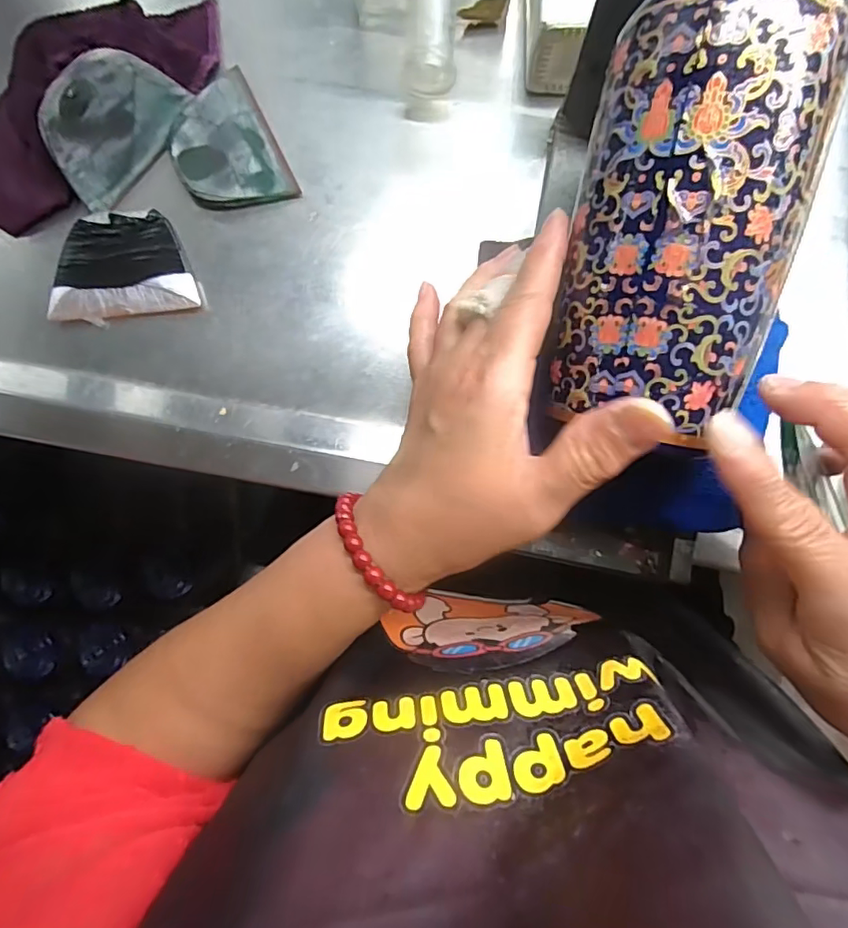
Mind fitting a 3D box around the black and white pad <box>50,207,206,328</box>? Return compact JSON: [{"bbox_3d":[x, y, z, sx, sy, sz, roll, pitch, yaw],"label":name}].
[{"bbox_3d":[-0.177,-0.115,0.317,0.082,0.009,0.061,-11,89,1],"label":"black and white pad"}]

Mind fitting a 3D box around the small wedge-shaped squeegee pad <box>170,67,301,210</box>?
[{"bbox_3d":[-0.118,-0.186,0.323,0.058,0.010,0.083,-25,86,1],"label":"small wedge-shaped squeegee pad"}]

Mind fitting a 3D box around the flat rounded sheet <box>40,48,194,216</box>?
[{"bbox_3d":[-0.181,-0.193,0.312,0.057,0.006,0.084,33,96,-24],"label":"flat rounded sheet"}]

